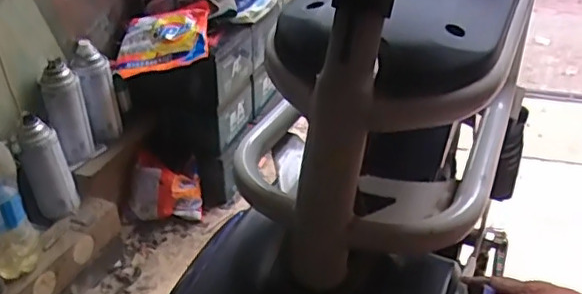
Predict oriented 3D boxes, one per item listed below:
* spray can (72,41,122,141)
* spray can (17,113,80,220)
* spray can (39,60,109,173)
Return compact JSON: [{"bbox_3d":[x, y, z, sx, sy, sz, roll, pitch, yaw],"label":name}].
[{"bbox_3d":[-0.314,-0.088,0.982,0.058,0.153,0.064,-10,34,-14],"label":"spray can"},{"bbox_3d":[-0.361,0.029,0.903,0.060,0.161,0.051,-16,36,-22],"label":"spray can"},{"bbox_3d":[-0.330,-0.049,0.918,0.072,0.153,0.057,-17,37,-24],"label":"spray can"}]

